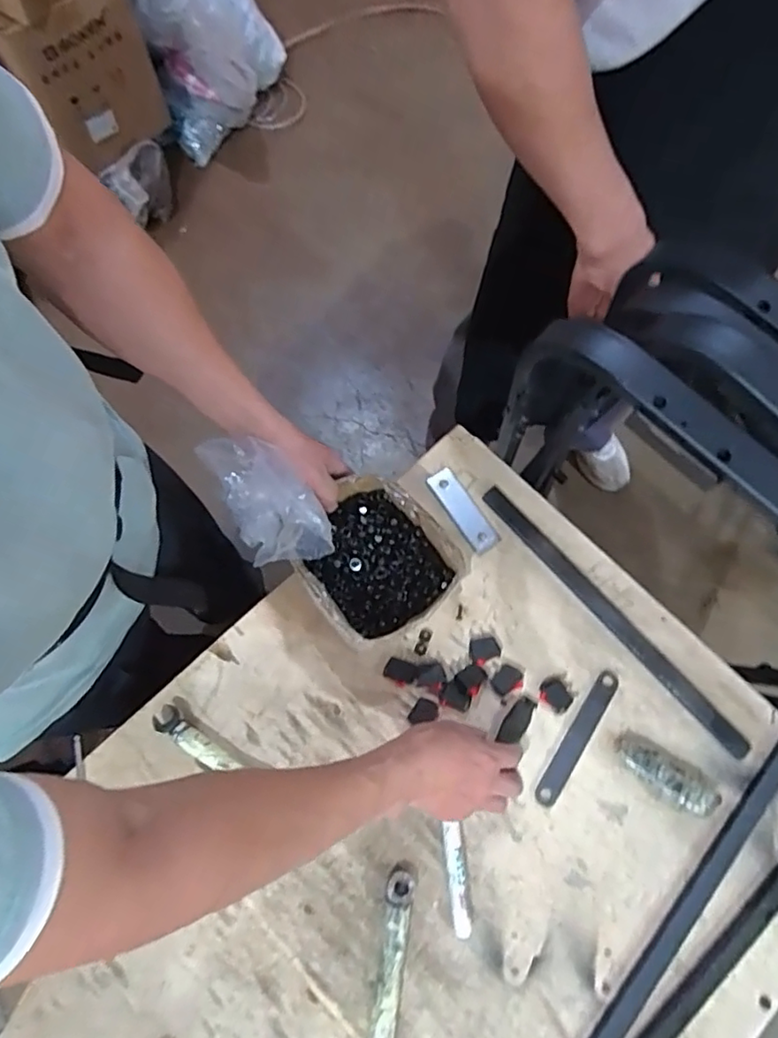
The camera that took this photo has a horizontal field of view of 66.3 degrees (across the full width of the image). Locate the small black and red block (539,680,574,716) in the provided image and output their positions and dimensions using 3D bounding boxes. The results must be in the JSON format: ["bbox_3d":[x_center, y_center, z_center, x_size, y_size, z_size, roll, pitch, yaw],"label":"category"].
[{"bbox_3d":[0.171,0.182,0.610,0.026,0.009,0.032,-33,76,-9],"label":"small black and red block"}]

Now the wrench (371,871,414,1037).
[{"bbox_3d":[0.000,0.418,0.535,0.024,0.017,0.175,8,74,2],"label":"wrench"}]

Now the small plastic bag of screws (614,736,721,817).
[{"bbox_3d":[0.273,0.253,0.584,0.104,0.022,0.041,30,76,8],"label":"small plastic bag of screws"}]

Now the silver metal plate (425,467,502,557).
[{"bbox_3d":[0.083,-0.009,0.681,0.032,0.004,0.106,-37,77,1],"label":"silver metal plate"}]

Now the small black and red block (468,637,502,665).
[{"bbox_3d":[0.102,0.140,0.629,0.032,0.007,0.028,-2,74,-1],"label":"small black and red block"}]

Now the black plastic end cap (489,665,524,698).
[{"bbox_3d":[0.123,0.169,0.620,0.027,0.004,0.033,41,77,11],"label":"black plastic end cap"}]

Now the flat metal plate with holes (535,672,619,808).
[{"bbox_3d":[0.191,0.222,0.605,0.023,0.006,0.146,33,76,9],"label":"flat metal plate with holes"}]

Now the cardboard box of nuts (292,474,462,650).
[{"bbox_3d":[-0.016,0.044,0.611,0.153,0.063,0.138,43,78,11],"label":"cardboard box of nuts"}]

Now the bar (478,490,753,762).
[{"bbox_3d":[0.234,0.102,0.638,0.027,0.005,0.363,-41,78,-11],"label":"bar"}]

